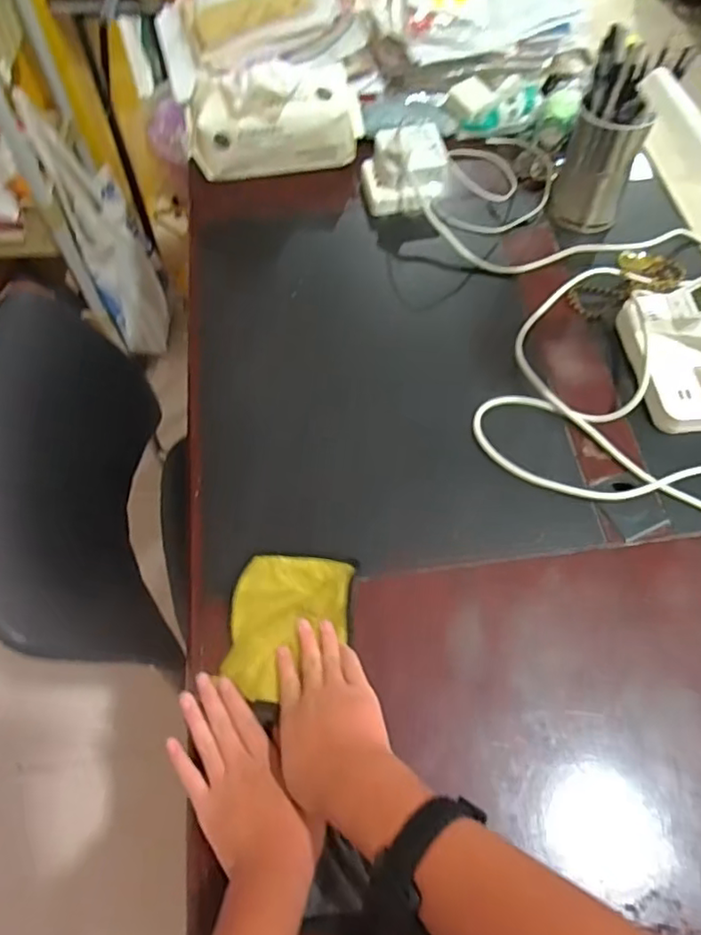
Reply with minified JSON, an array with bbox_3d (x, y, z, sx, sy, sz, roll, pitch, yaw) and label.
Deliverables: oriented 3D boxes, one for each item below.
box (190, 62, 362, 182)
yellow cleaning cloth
[{"bbox_3d":[-0.108,-0.501,0.853,0.242,0.129,0.098,-9,61,-7],"label":"box"},{"bbox_3d":[-0.057,0.149,0.562,0.116,0.022,0.147,4,60,1],"label":"yellow cleaning cloth"}]

